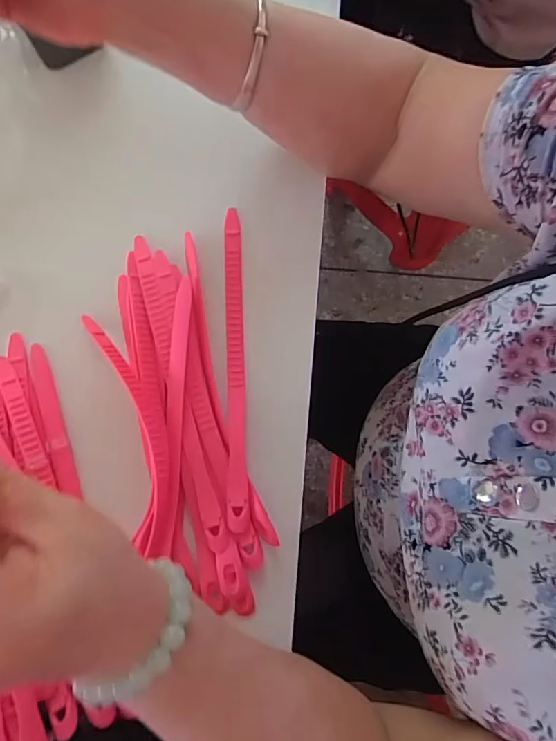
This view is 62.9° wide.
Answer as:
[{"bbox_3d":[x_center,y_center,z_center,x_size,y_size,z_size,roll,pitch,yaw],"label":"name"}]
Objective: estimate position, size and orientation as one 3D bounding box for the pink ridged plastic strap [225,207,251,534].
[{"bbox_3d":[-0.030,-0.008,0.314,0.013,0.012,0.221,-3,79,0],"label":"pink ridged plastic strap"}]

